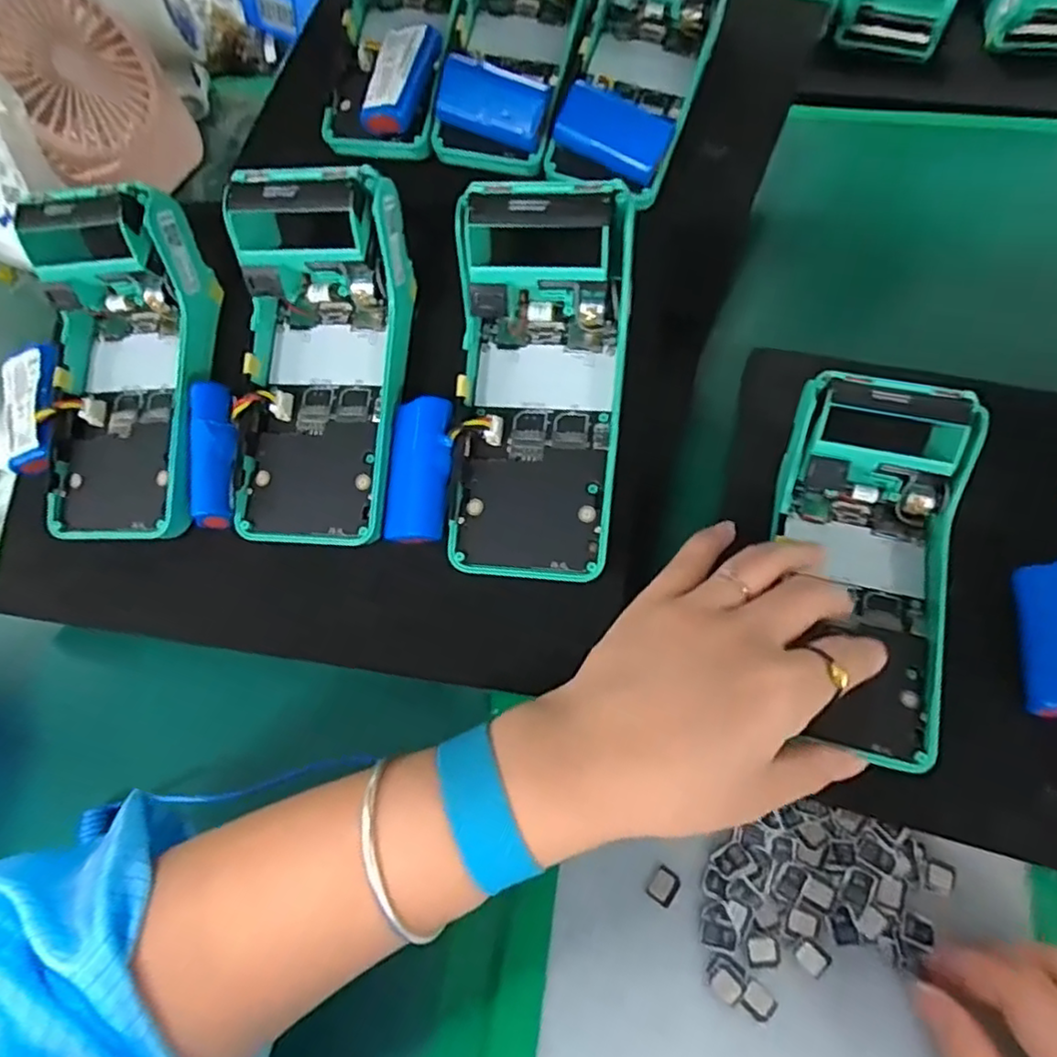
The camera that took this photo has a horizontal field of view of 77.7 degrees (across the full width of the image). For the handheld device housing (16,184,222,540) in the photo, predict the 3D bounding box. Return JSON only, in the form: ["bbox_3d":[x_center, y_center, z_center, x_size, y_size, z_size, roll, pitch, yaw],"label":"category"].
[{"bbox_3d":[-0.211,-0.080,0.332,0.089,0.075,0.167,-2,78,8],"label":"handheld device housing"}]

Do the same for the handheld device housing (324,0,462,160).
[{"bbox_3d":[-0.085,-0.323,0.428,0.082,0.060,0.160,6,88,5],"label":"handheld device housing"}]

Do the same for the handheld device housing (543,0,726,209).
[{"bbox_3d":[0.071,-0.292,0.394,0.078,0.074,0.150,19,75,-2],"label":"handheld device housing"}]

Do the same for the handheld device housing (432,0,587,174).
[{"bbox_3d":[-0.009,-0.312,0.417,0.075,0.056,0.165,14,90,9],"label":"handheld device housing"}]

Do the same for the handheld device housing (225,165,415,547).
[{"bbox_3d":[-0.102,-0.078,0.321,0.079,0.057,0.170,5,96,5],"label":"handheld device housing"}]

